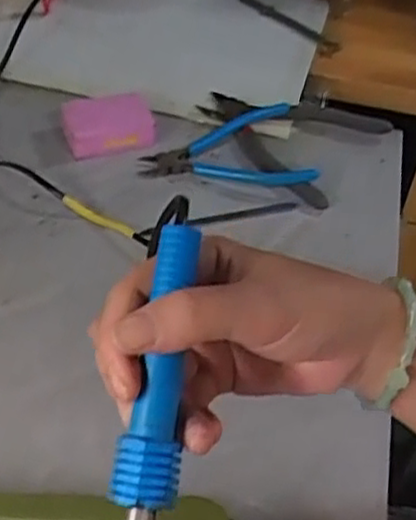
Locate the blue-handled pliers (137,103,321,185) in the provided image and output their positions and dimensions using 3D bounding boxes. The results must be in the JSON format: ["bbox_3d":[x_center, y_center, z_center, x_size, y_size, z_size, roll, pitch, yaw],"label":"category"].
[{"bbox_3d":[0.023,-0.111,0.658,0.151,0.027,0.105,10,44,4],"label":"blue-handled pliers"}]

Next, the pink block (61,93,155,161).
[{"bbox_3d":[-0.090,-0.128,0.664,0.079,0.027,0.060,-8,45,-15],"label":"pink block"}]

